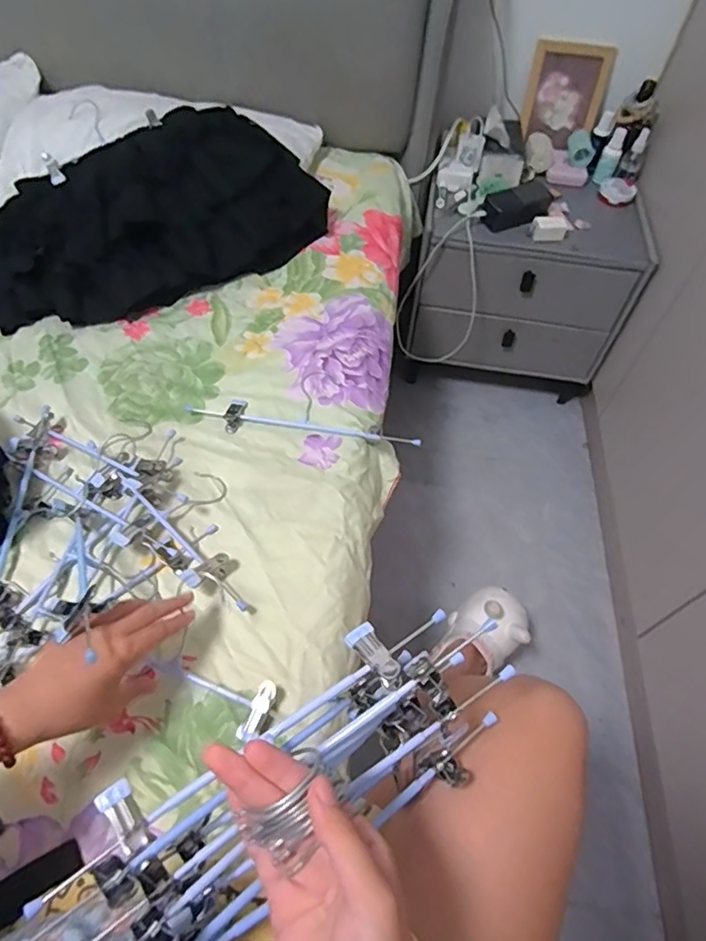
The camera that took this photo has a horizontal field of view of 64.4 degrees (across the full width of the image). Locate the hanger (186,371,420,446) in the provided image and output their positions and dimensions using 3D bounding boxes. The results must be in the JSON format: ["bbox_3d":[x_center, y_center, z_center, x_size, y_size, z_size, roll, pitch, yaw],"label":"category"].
[{"bbox_3d":[-0.062,-0.090,0.740,0.299,0.020,0.104,6,56,0],"label":"hanger"}]

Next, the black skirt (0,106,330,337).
[{"bbox_3d":[-0.330,-0.405,0.855,0.540,0.164,0.284,-21,60,-17],"label":"black skirt"}]

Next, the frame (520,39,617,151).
[{"bbox_3d":[0.423,-0.749,1.124,0.146,0.170,0.015,13,45,8],"label":"frame"}]

